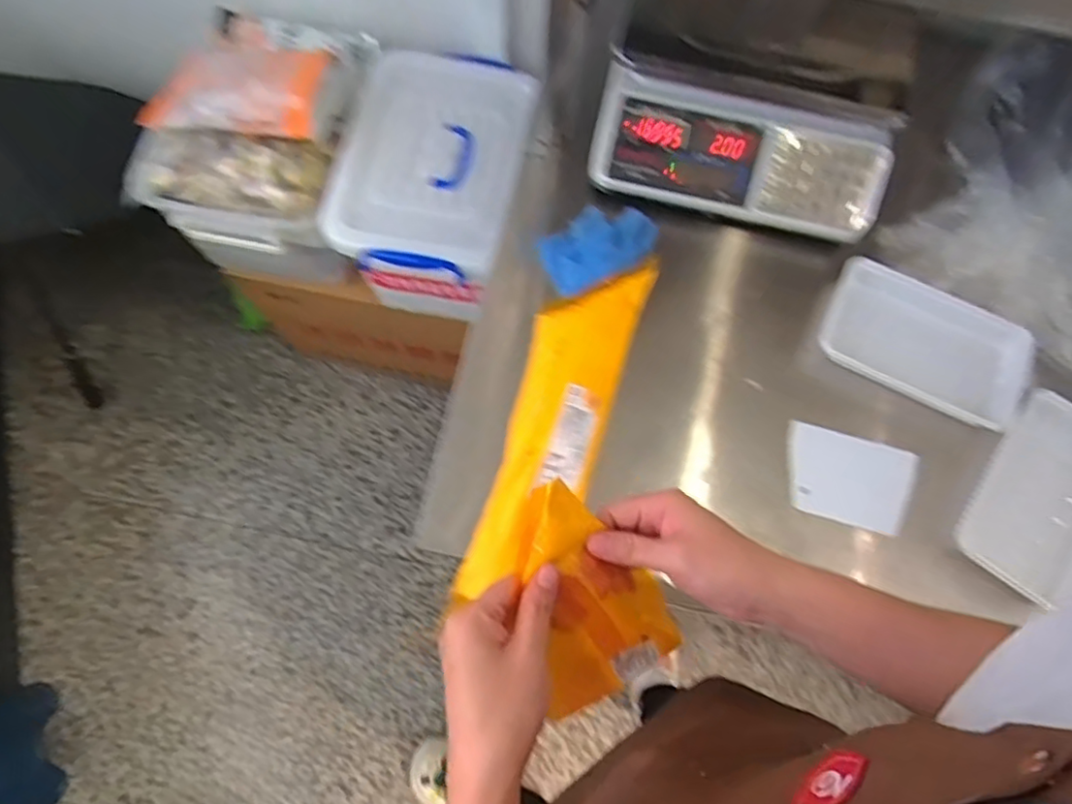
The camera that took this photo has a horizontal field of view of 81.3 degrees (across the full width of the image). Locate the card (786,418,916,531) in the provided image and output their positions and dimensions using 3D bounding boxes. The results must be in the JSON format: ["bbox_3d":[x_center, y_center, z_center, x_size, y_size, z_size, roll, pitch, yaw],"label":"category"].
[{"bbox_3d":[0.322,0.077,0.648,0.124,0.009,0.090,16,79,7],"label":"card"}]

